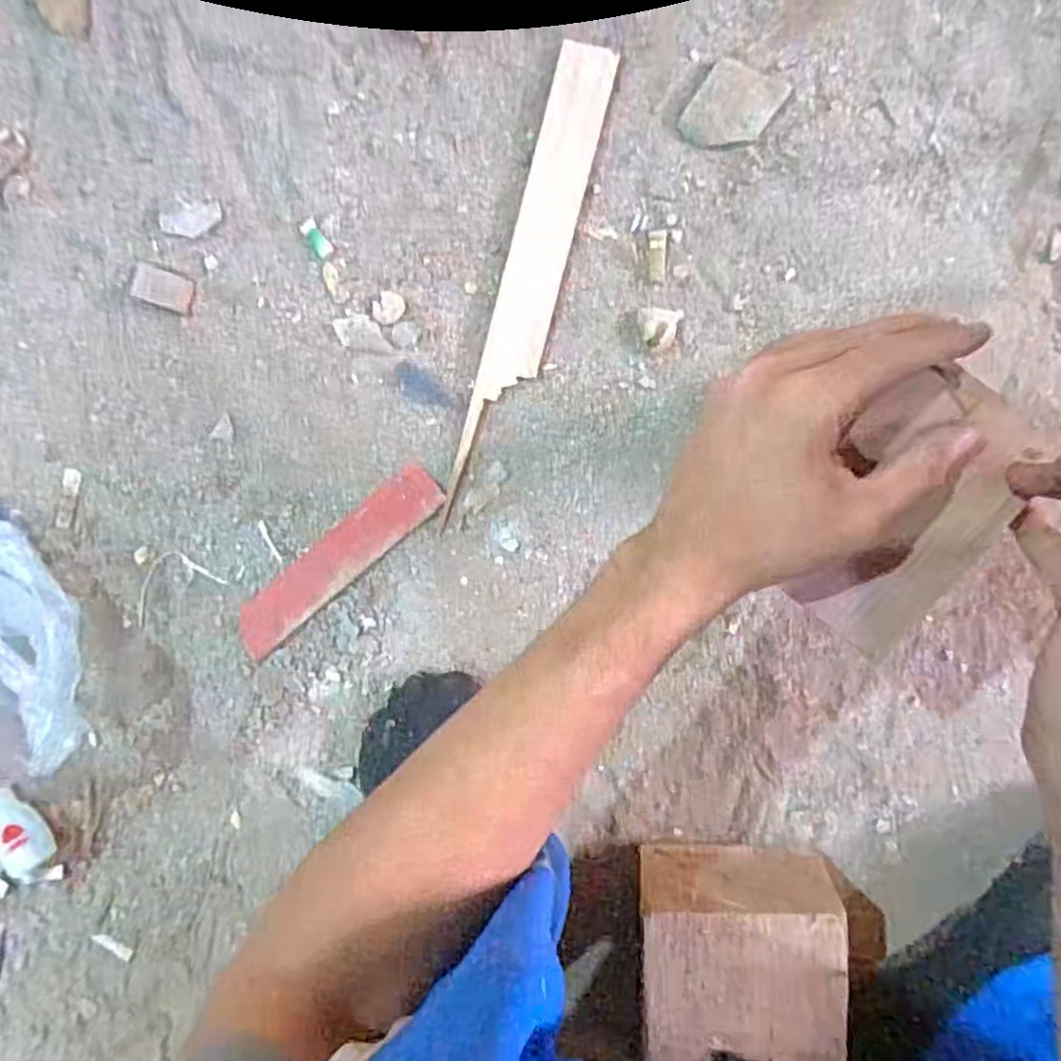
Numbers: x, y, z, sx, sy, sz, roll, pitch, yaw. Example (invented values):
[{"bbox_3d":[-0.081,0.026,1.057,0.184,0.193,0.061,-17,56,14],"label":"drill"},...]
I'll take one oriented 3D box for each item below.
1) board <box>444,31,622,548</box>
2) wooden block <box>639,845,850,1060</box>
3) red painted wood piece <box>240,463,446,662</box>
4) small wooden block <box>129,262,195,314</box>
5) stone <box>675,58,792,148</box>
[{"bbox_3d":[0.001,-0.161,0.480,0.039,0.006,0.296,15,94,5],"label":"board"},{"bbox_3d":[0.123,0.256,0.447,0.108,0.084,0.111,-3,93,6],"label":"wooden block"},{"bbox_3d":[-0.135,0.021,0.509,0.176,0.004,0.036,-40,88,6],"label":"red painted wood piece"},{"bbox_3d":[-0.252,-0.166,0.508,0.045,0.004,0.024,20,94,5],"label":"small wooden block"},{"bbox_3d":[0.127,-0.264,0.464,0.047,0.005,0.056,34,95,4],"label":"stone"}]

